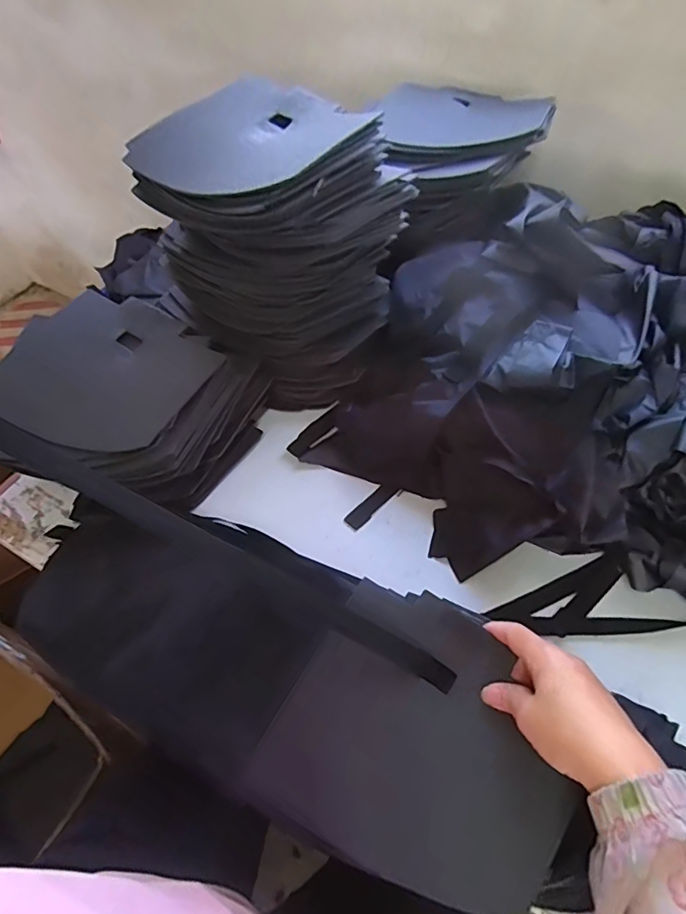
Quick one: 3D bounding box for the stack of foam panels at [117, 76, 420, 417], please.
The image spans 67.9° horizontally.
[{"bbox_3d":[-0.079,-0.240,0.614,0.194,0.274,0.240,-38,60,-23],"label":"stack of foam panels"}]

